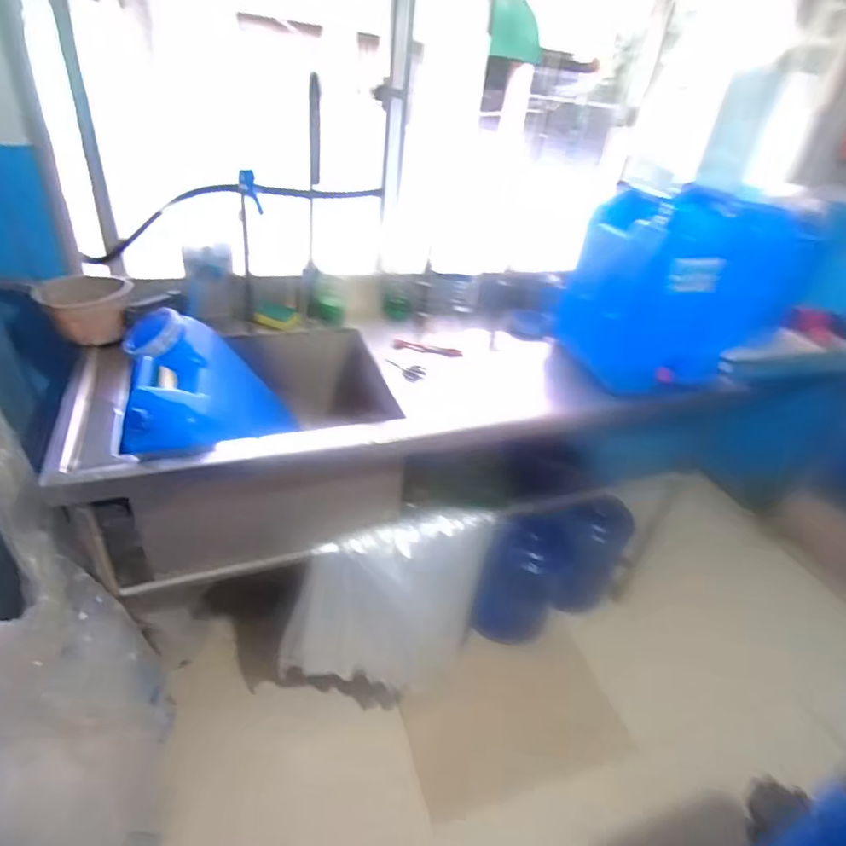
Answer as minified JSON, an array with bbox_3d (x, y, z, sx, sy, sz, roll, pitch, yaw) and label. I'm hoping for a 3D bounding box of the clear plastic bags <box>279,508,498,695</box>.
[{"bbox_3d":[-0.065,0.449,1.251,0.501,0.470,0.148,-9,38,-23],"label":"clear plastic bags"}]

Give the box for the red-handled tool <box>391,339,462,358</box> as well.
[{"bbox_3d":[0.011,-0.189,1.324,0.177,0.022,0.026,11,35,4],"label":"red-handled tool"}]

